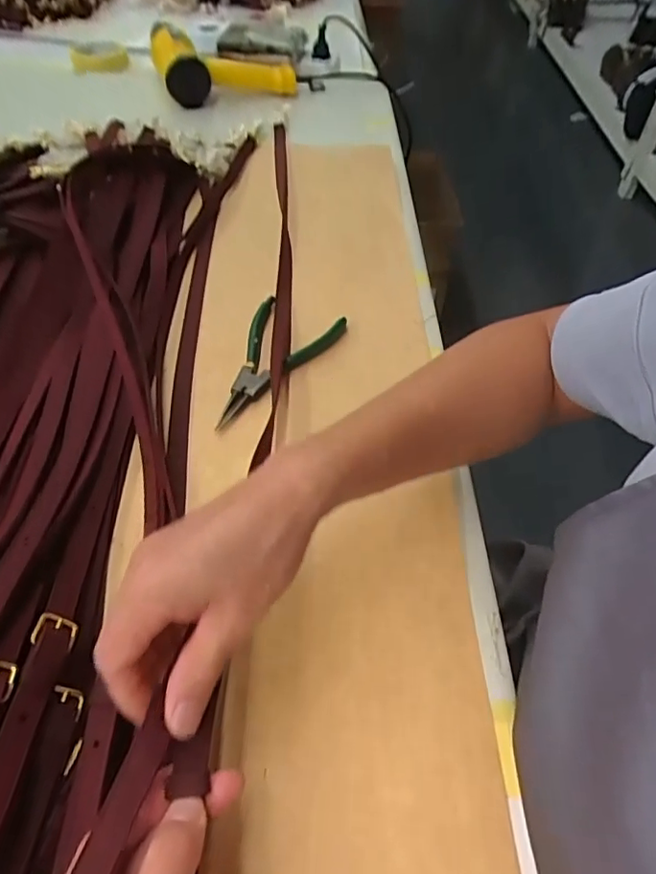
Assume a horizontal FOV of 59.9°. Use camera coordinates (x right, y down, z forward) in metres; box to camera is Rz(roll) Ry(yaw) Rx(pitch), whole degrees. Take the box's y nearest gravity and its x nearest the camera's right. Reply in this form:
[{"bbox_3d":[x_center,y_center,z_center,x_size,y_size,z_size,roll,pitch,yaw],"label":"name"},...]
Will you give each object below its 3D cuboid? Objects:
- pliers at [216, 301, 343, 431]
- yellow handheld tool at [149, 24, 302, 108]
[{"bbox_3d":[-0.059,-0.070,0.521,0.085,0.013,0.171,24,53,16],"label":"pliers"},{"bbox_3d":[-0.166,-0.632,0.962,0.229,0.085,0.217,-15,53,-14],"label":"yellow handheld tool"}]

